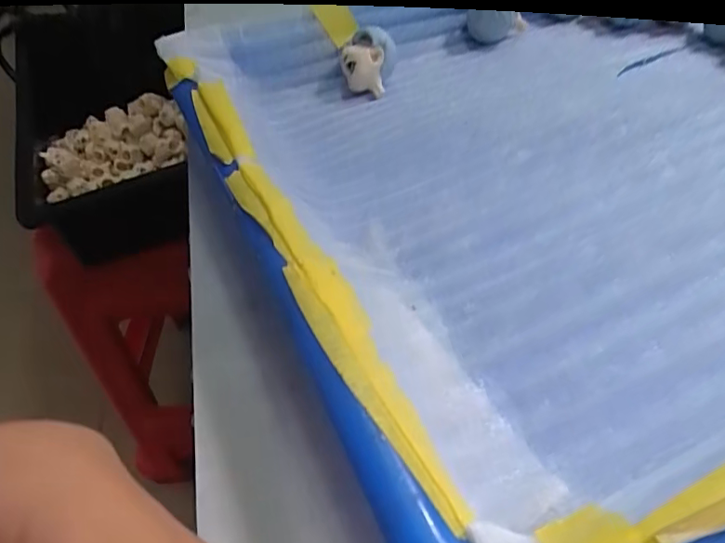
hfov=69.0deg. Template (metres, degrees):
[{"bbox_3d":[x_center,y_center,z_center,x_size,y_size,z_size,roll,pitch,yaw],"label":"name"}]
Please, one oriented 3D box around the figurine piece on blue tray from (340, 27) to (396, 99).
[{"bbox_3d":[0.002,-0.096,0.240,0.024,0.022,0.029,-3,48,4],"label":"figurine piece on blue tray"}]

